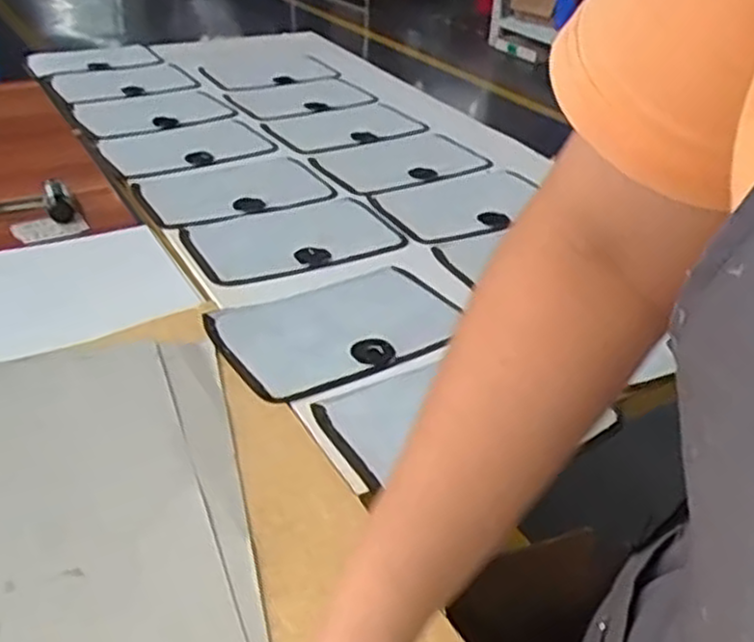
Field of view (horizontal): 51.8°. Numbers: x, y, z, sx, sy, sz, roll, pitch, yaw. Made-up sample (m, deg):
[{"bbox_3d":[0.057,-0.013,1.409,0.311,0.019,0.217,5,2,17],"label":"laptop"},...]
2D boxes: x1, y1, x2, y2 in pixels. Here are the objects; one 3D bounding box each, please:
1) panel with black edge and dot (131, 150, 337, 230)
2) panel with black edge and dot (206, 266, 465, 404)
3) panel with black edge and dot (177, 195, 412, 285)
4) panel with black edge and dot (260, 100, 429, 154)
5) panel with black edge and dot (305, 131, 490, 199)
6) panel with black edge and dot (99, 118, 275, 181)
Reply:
[{"bbox_3d":[-0.178,-0.171,0.965,0.228,0.008,0.174,-16,38,-26],"label":"panel with black edge and dot"},{"bbox_3d":[-0.035,0.002,0.703,0.214,0.011,0.143,-18,39,-28],"label":"panel with black edge and dot"},{"bbox_3d":[-0.093,-0.096,0.854,0.220,0.009,0.144,-15,37,-24],"label":"panel with black edge and dot"},{"bbox_3d":[-0.053,-0.294,1.164,0.216,0.007,0.151,-17,38,-26],"label":"panel with black edge and dot"},{"bbox_3d":[0.029,-0.213,1.049,0.214,0.019,0.153,-18,39,-28],"label":"panel with black edge and dot"},{"bbox_3d":[-0.268,-0.247,1.086,0.215,0.013,0.168,-18,39,-28],"label":"panel with black edge and dot"}]

